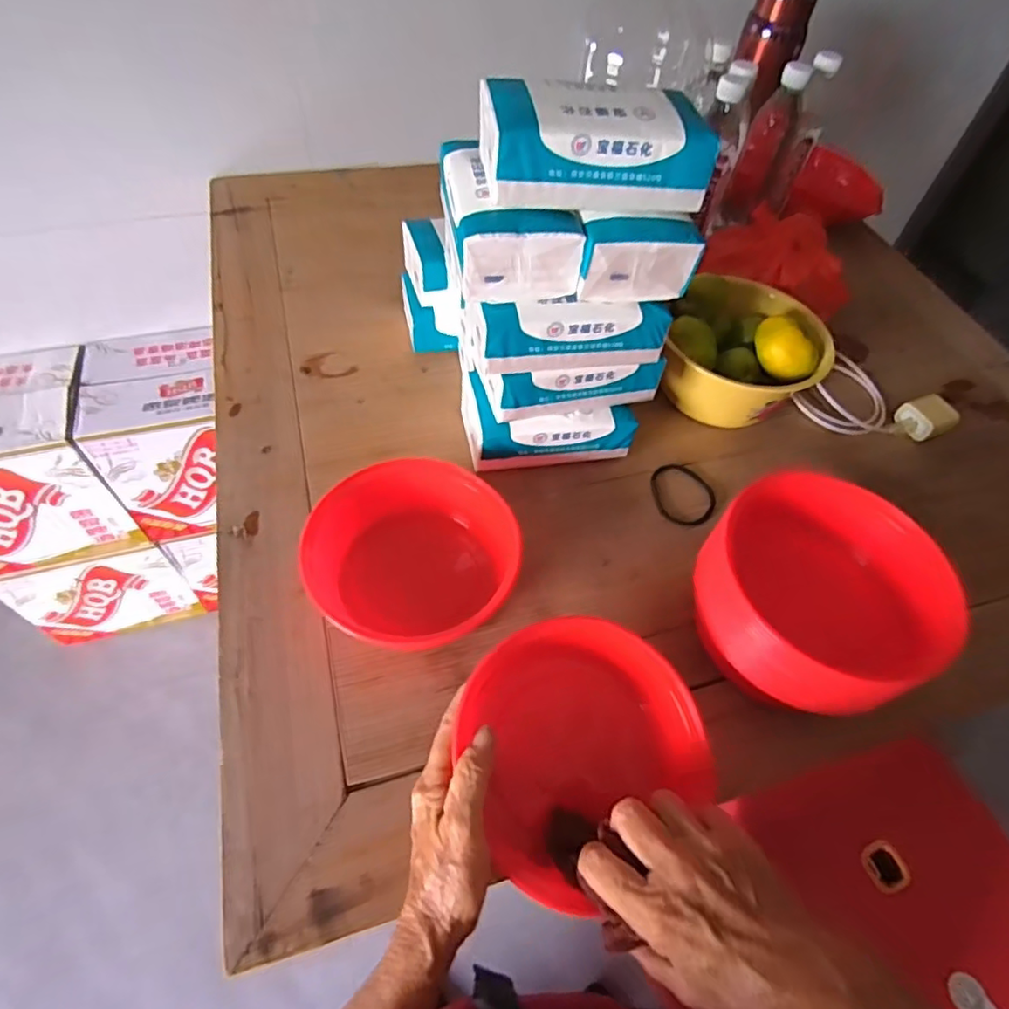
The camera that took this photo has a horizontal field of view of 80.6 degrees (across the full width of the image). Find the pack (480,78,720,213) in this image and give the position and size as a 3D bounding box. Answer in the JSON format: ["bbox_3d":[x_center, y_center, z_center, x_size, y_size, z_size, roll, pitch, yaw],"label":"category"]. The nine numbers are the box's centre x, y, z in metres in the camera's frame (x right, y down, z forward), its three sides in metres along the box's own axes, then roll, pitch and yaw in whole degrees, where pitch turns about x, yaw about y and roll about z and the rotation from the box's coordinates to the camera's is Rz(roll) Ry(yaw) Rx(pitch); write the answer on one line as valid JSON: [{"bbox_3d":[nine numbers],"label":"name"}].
[{"bbox_3d":[0.063,-0.262,0.434,0.163,0.058,0.076,-3,53,-7],"label":"pack"}]

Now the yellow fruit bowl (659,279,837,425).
[{"bbox_3d":[0.252,-0.156,0.642,0.160,0.106,0.155,2,52,-3],"label":"yellow fruit bowl"}]

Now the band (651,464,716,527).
[{"bbox_3d":[0.179,-0.012,0.595,0.059,0.006,0.068,-3,54,-8],"label":"band"}]

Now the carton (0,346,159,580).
[{"bbox_3d":[-0.857,-0.072,1.063,0.315,0.300,0.236,-9,54,-11],"label":"carton"}]

